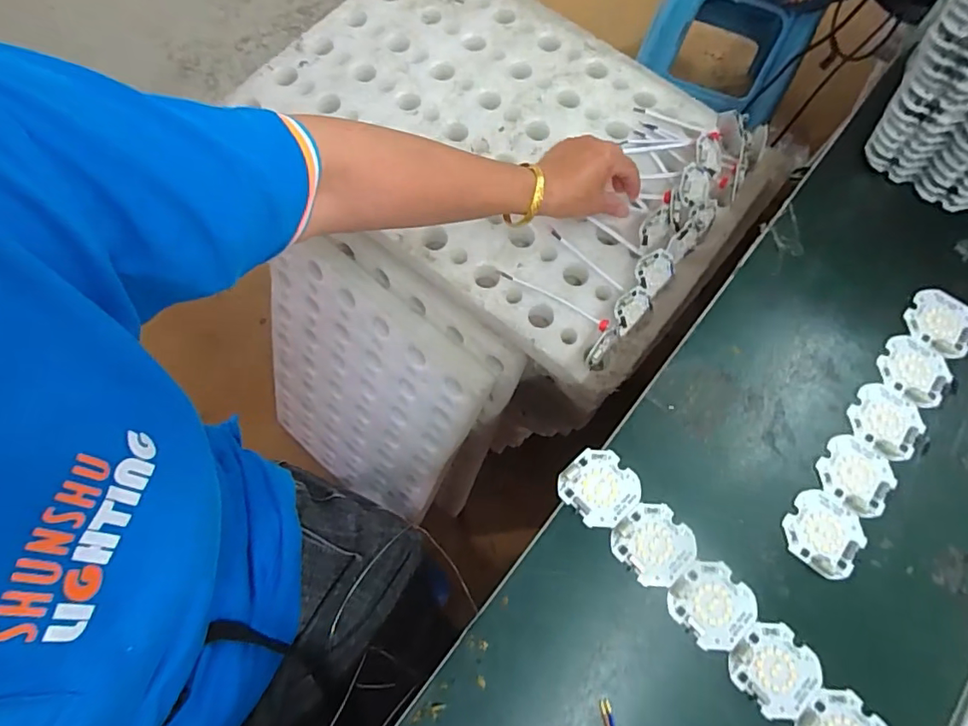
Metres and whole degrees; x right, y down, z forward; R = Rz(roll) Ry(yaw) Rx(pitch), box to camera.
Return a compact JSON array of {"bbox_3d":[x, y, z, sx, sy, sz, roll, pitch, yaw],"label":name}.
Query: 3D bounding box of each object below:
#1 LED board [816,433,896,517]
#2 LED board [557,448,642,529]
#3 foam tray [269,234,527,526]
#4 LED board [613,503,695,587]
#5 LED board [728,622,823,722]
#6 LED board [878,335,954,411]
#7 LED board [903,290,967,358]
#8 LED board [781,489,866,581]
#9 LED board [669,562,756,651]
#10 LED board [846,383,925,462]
[{"bbox_3d":[0.249,0.074,0.351,0.046,0.004,0.046,36,74,11],"label":"LED board"},{"bbox_3d":[0.077,0.082,0.348,0.046,0.004,0.049,-41,76,-14],"label":"LED board"},{"bbox_3d":[-0.182,0.065,0.832,0.417,0.566,0.055,38,48,12],"label":"foam tray"},{"bbox_3d":[0.110,0.116,0.336,0.045,0.004,0.046,-38,76,-13],"label":"LED board"},{"bbox_3d":[0.174,0.181,0.312,0.046,0.004,0.047,-39,76,-13],"label":"LED board"},{"bbox_3d":[0.311,0.004,0.378,0.046,0.004,0.049,36,74,11],"label":"LED board"},{"bbox_3d":[0.341,-0.030,0.391,0.046,0.004,0.048,39,74,11],"label":"LED board"},{"bbox_3d":[0.219,0.110,0.338,0.046,0.004,0.048,40,75,12],"label":"LED board"},{"bbox_3d":[0.141,0.149,0.324,0.045,0.004,0.047,-40,76,-14],"label":"LED board"},{"bbox_3d":[0.280,0.040,0.365,0.046,0.004,0.049,38,74,11],"label":"LED board"}]

